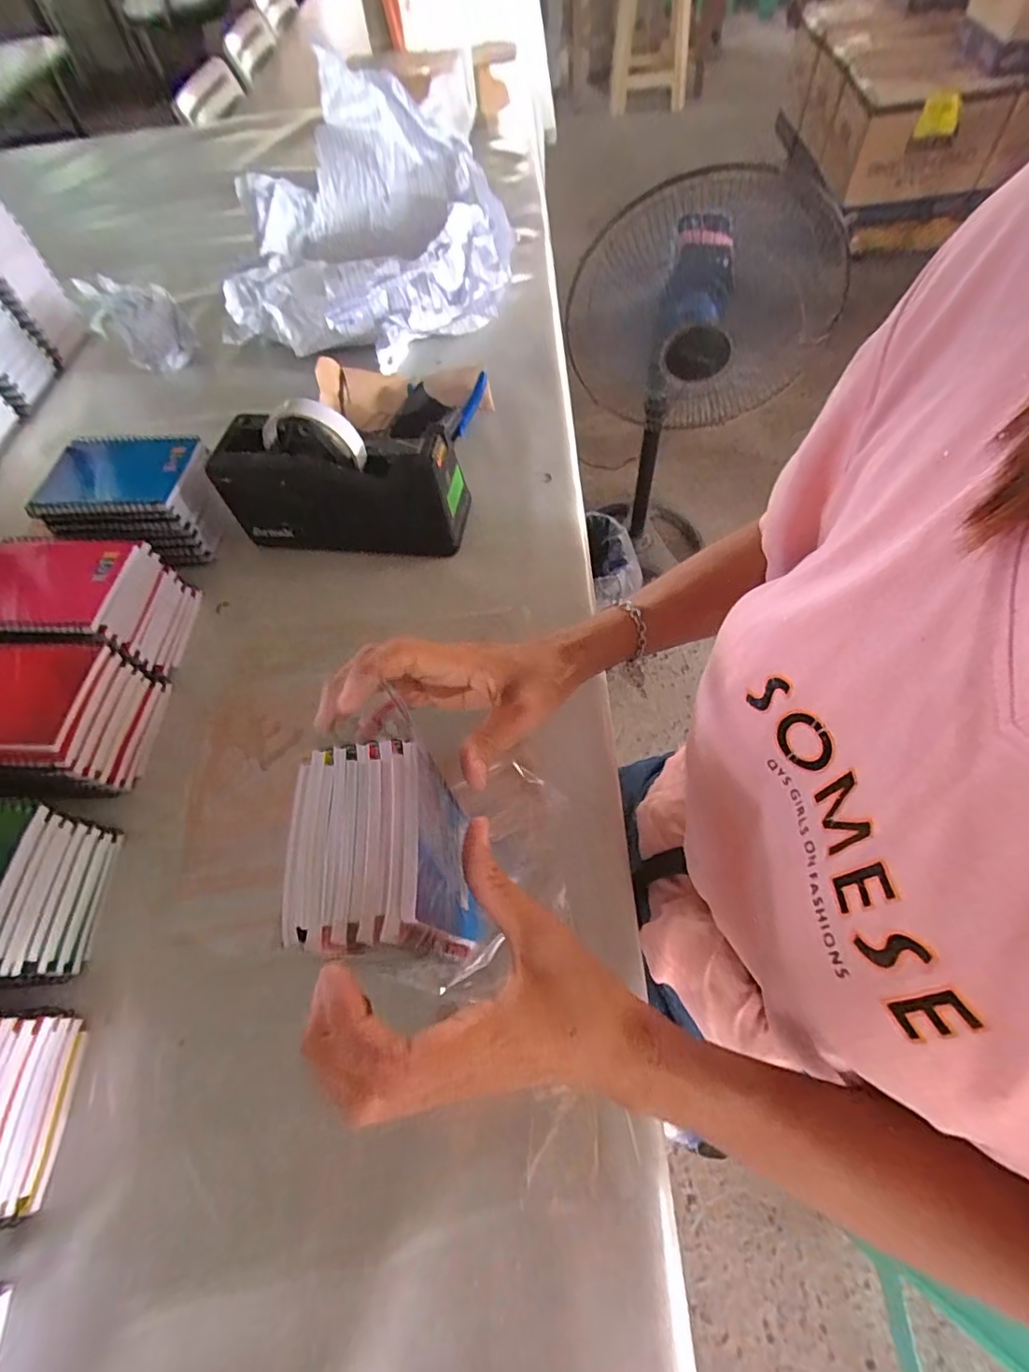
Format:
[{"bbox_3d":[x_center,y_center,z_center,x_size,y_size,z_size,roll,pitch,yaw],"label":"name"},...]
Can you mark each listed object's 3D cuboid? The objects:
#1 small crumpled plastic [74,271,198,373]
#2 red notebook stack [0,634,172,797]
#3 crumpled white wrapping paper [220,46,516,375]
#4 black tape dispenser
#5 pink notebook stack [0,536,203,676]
[{"bbox_3d":[-0.461,-0.448,0.681,0.098,0.085,0.080,-31,62,-12],"label":"small crumpled plastic"},{"bbox_3d":[-0.352,0.028,0.405,0.130,0.073,0.111,-1,60,4],"label":"red notebook stack"},{"bbox_3d":[-0.165,-0.517,0.635,0.315,0.184,0.228,-9,60,0],"label":"crumpled white wrapping paper"},{"bbox_3d":[-0.149,-0.183,0.486,0.201,0.116,0.069,5,61,7],"label":"black tape dispenser"},{"bbox_3d":[-0.359,-0.063,0.452,0.137,0.082,0.096,0,60,4],"label":"pink notebook stack"}]

